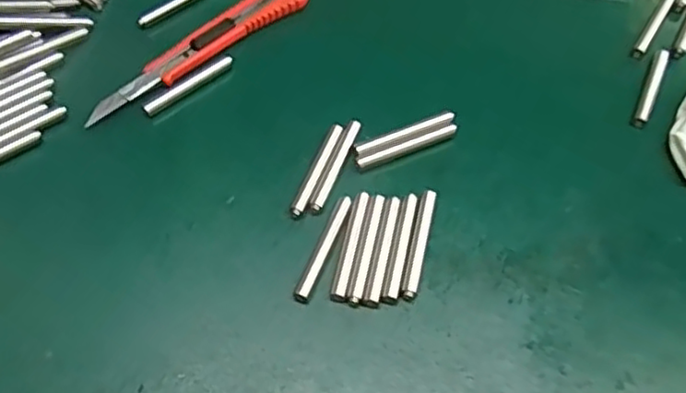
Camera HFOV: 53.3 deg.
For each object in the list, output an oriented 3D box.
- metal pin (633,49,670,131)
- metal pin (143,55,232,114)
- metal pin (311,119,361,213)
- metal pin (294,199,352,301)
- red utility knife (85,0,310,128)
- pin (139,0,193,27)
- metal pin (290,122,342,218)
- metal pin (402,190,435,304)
[{"bbox_3d":[0.175,-0.063,0.387,0.008,0.006,0.060,23,60,14],"label":"metal pin"},{"bbox_3d":[-0.087,-0.064,0.386,0.058,0.004,0.008,-37,64,-21],"label":"metal pin"},{"bbox_3d":[-0.004,-0.017,0.357,0.006,0.004,0.059,18,59,11],"label":"metal pin"},{"bbox_3d":[-0.009,0.024,0.330,0.007,0.005,0.058,19,59,12],"label":"metal pin"},{"bbox_3d":[-0.084,-0.088,0.402,0.150,0.010,0.024,-36,64,-20],"label":"red utility knife"},{"bbox_3d":[-0.101,-0.121,0.426,0.058,0.006,0.007,-37,64,-21],"label":"pin"},{"bbox_3d":[-0.013,-0.014,0.355,0.007,0.005,0.059,18,59,11],"label":"metal pin"},{"bbox_3d":[0.037,0.023,0.331,0.007,0.004,0.058,11,58,7],"label":"metal pin"}]

